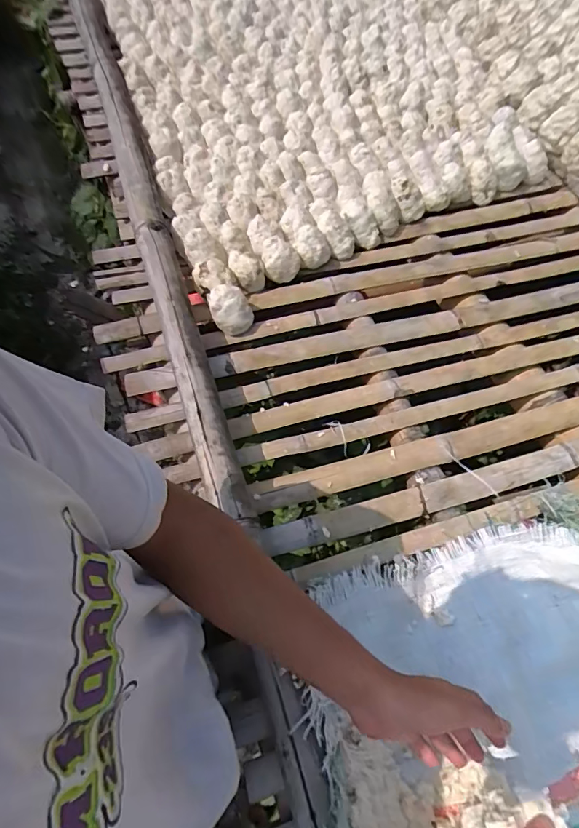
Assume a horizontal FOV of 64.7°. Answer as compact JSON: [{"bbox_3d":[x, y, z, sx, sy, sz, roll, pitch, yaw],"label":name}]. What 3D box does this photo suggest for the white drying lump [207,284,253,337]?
[{"bbox_3d":[-0.103,-0.180,0.792,0.068,0.070,0.072,-19,66,-8],"label":"white drying lump"}]

